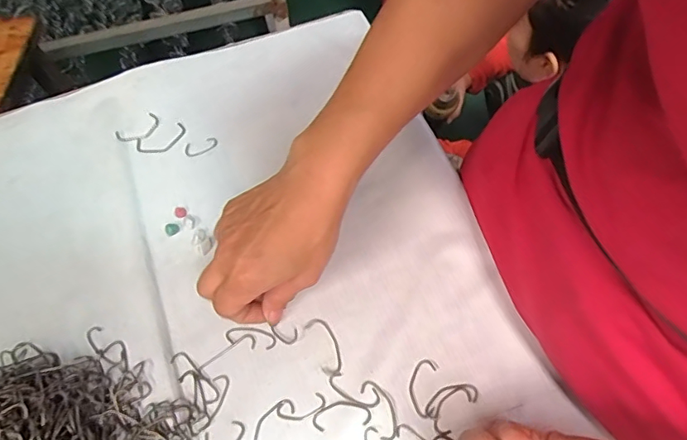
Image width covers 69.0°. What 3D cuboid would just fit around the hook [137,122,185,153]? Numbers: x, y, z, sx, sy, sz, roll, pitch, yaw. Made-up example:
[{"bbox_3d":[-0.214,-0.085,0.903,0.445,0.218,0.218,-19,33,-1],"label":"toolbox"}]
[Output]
[{"bbox_3d":[-0.160,-0.070,0.441,0.043,0.004,0.022,-22,63,-10],"label":"hook"}]

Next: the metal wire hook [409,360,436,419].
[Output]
[{"bbox_3d":[0.053,0.112,0.335,0.016,0.004,0.037,8,62,5],"label":"metal wire hook"}]

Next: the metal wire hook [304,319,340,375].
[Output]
[{"bbox_3d":[-0.013,0.087,0.351,0.017,0.004,0.041,-23,64,-11],"label":"metal wire hook"}]

